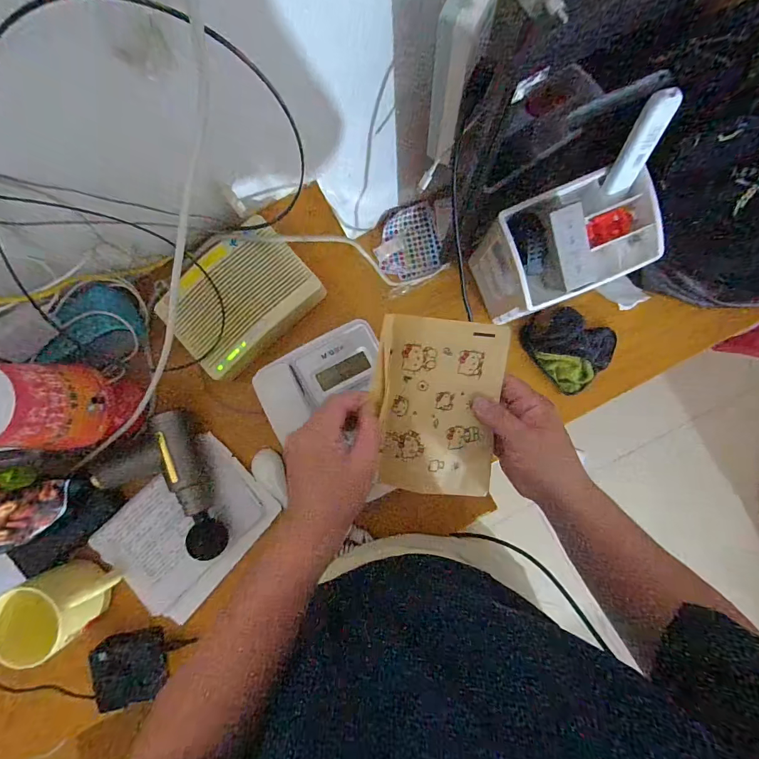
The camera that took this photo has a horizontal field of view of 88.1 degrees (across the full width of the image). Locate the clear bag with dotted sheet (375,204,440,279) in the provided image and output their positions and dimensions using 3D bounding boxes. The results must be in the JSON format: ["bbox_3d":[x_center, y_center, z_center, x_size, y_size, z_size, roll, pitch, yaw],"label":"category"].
[{"bbox_3d":[0.053,-0.258,0.751,0.117,0.026,0.122,-17,87,2],"label":"clear bag with dotted sheet"}]

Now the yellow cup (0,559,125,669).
[{"bbox_3d":[-0.386,0.272,0.474,0.108,0.078,0.086,-29,86,1],"label":"yellow cup"}]

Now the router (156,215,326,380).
[{"bbox_3d":[-0.176,-0.101,0.484,0.177,0.027,0.127,-42,86,0],"label":"router"}]

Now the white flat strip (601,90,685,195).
[{"bbox_3d":[0.309,-0.277,0.466,0.036,0.110,0.013,11,54,3],"label":"white flat strip"}]

